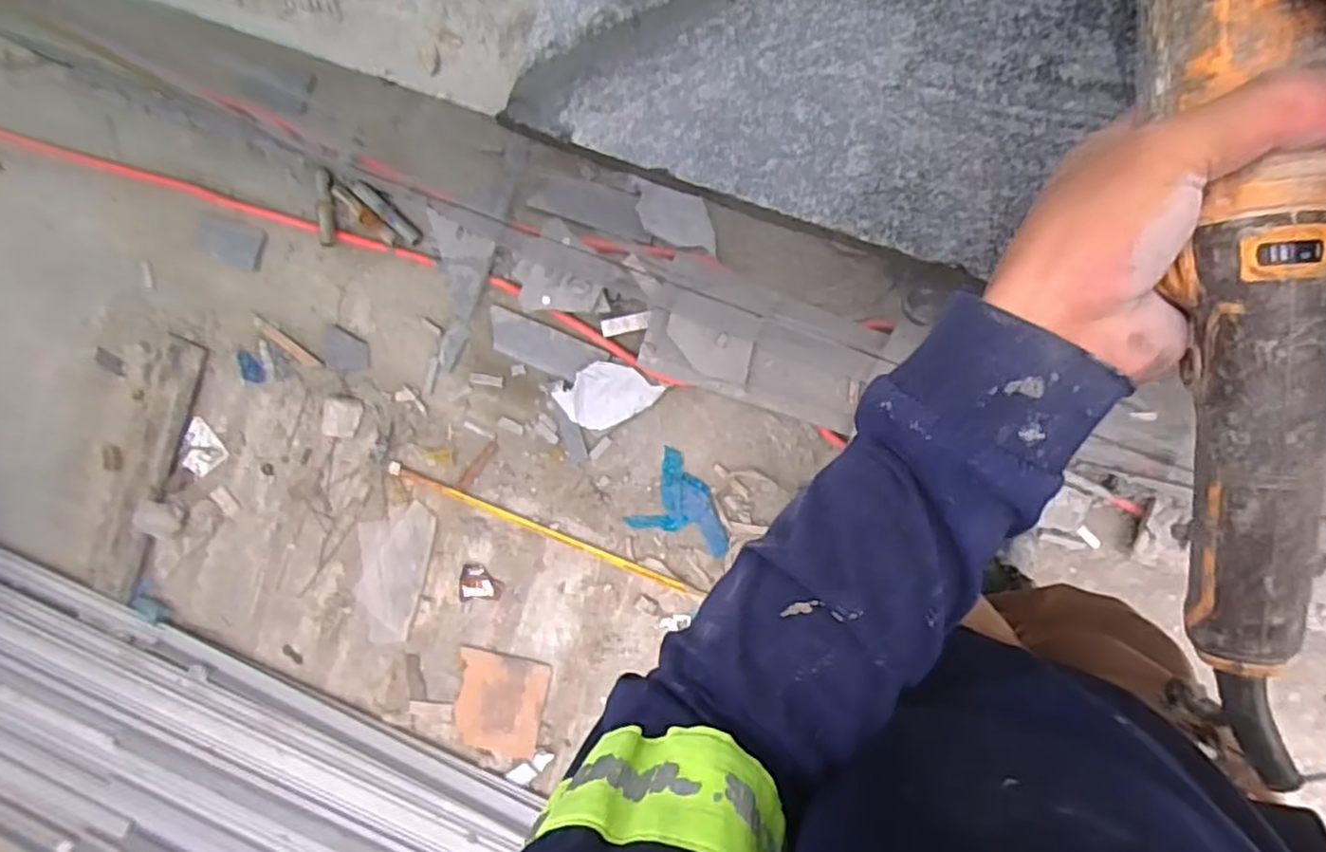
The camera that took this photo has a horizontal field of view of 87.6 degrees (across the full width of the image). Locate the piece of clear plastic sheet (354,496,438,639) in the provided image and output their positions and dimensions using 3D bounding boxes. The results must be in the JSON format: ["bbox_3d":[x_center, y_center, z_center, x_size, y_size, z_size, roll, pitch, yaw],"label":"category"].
[{"bbox_3d":[-0.652,0.358,1.665,0.185,0.015,0.344,7,93,8],"label":"piece of clear plastic sheet"}]

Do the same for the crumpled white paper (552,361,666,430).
[{"bbox_3d":[-0.124,-0.072,1.541,0.217,0.040,0.142,-31,88,8],"label":"crumpled white paper"}]

